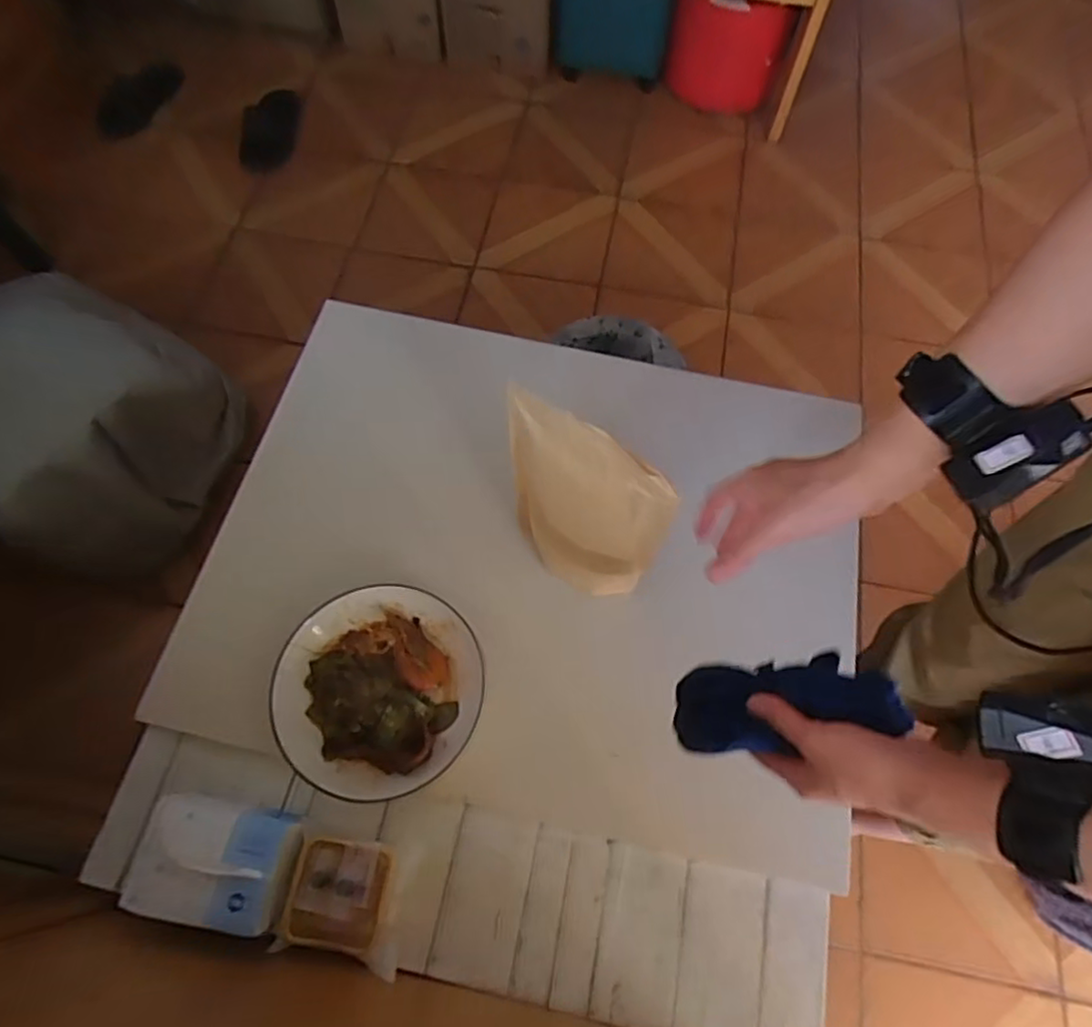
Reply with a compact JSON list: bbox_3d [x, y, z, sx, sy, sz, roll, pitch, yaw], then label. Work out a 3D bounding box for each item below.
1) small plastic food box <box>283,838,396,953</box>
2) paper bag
[{"bbox_3d":[-0.185,0.339,0.568,0.079,0.027,0.084,8,67,2],"label":"small plastic food box"},{"bbox_3d":[0.027,-0.007,0.585,0.170,0.209,0.052,36,71,13],"label":"paper bag"}]

